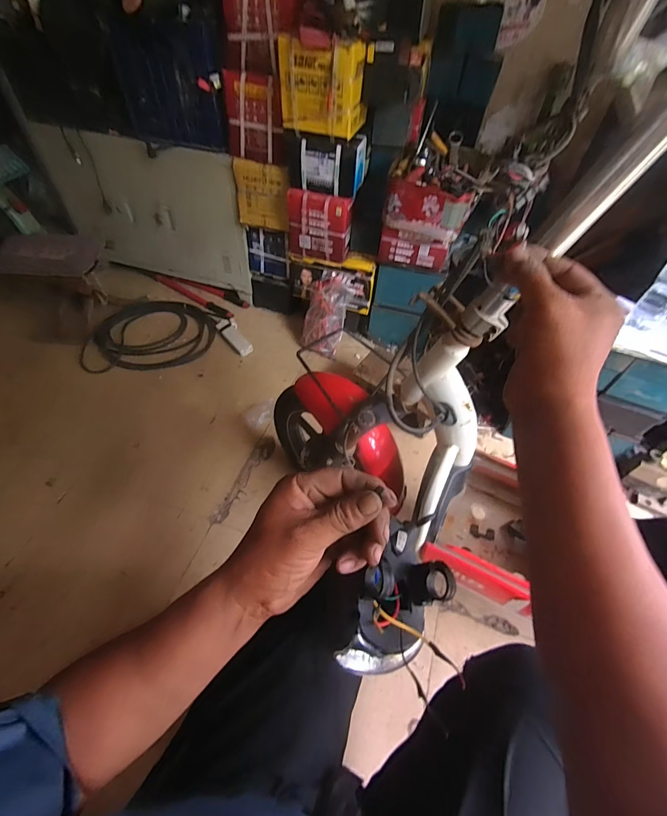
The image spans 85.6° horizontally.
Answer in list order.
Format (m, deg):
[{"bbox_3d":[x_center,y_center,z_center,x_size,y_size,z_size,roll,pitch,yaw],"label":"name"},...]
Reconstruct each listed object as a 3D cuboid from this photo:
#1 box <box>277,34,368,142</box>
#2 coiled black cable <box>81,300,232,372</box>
[{"bbox_3d":[-0.026,-0.848,0.951,0.202,0.176,0.138,17,52,10],"label":"box"},{"bbox_3d":[-0.685,-0.269,1.369,0.414,0.040,0.479,25,54,16],"label":"coiled black cable"}]

